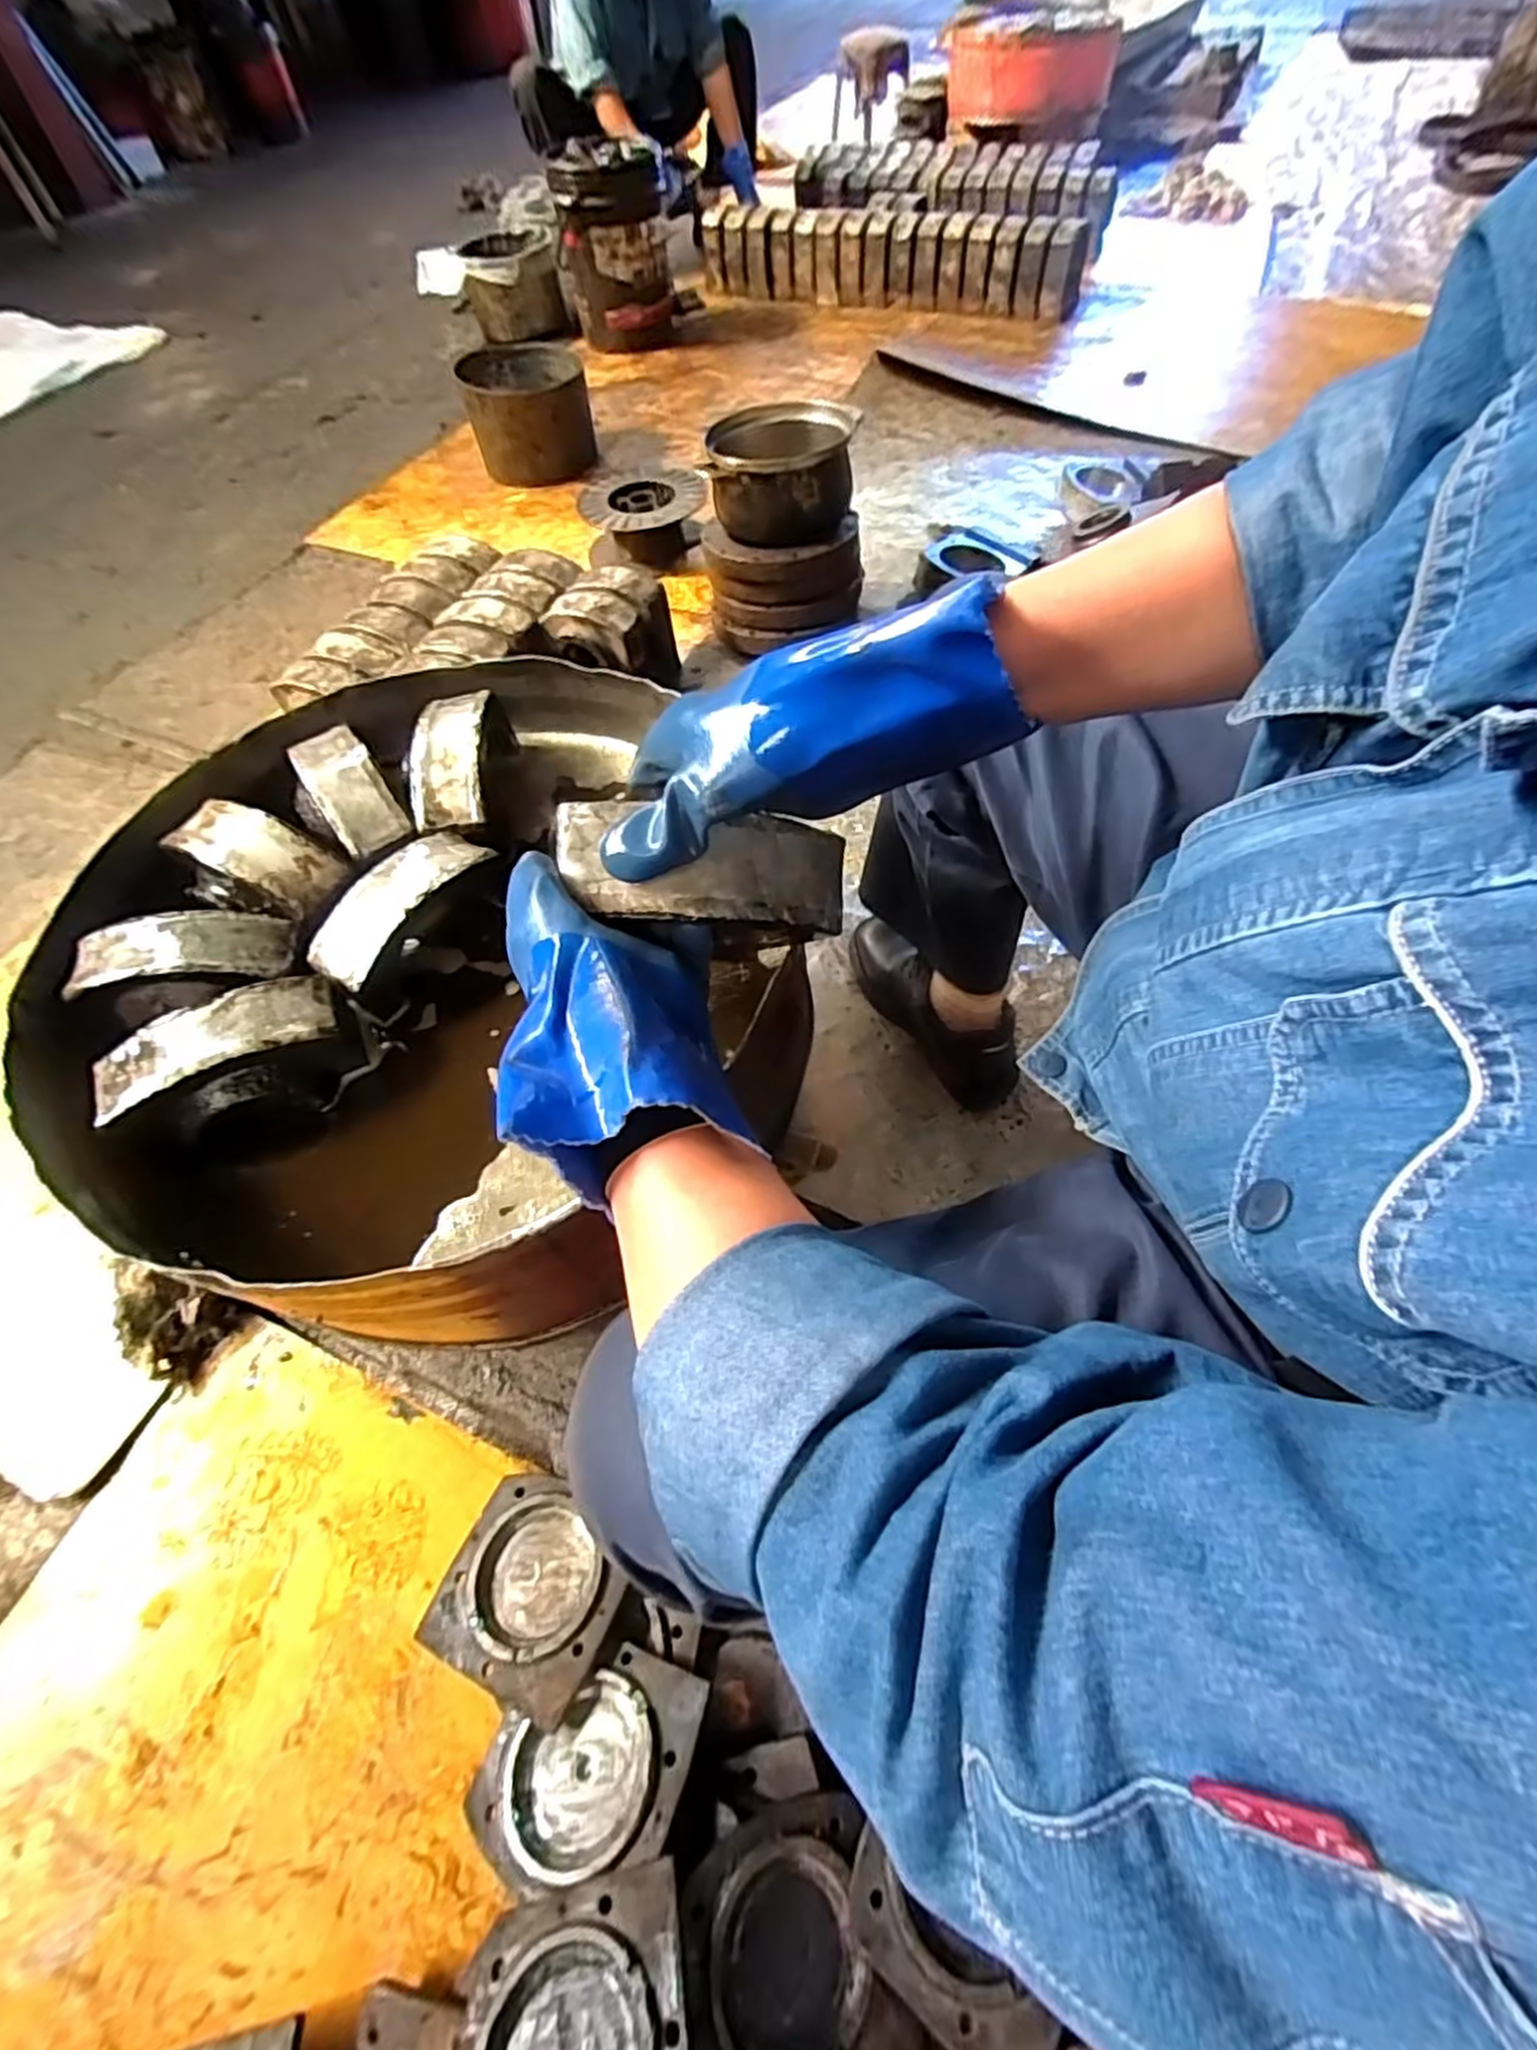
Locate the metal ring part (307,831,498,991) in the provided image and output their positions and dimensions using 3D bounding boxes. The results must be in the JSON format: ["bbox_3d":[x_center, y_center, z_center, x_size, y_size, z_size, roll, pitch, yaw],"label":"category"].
[{"bbox_3d":[-0.296,-0.103,0.613,0.057,0.031,0.159,28,64,18],"label":"metal ring part"}]

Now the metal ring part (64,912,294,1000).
[{"bbox_3d":[-0.458,-0.058,0.594,0.156,0.031,0.060,-8,58,-2],"label":"metal ring part"}]

